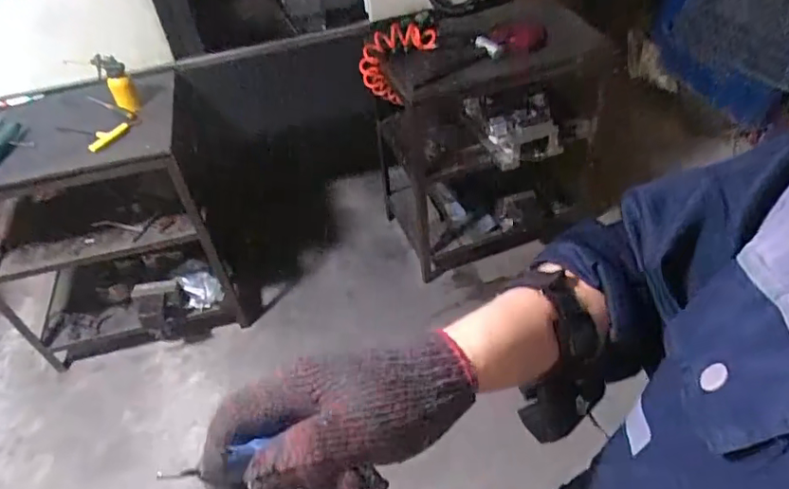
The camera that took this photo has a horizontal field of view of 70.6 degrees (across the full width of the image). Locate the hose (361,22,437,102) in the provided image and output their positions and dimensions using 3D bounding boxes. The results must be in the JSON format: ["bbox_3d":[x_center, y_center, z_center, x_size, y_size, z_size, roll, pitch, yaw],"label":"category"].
[{"bbox_3d":[0.016,-0.521,1.639,0.225,0.251,0.075,-12,45,-6],"label":"hose"}]

